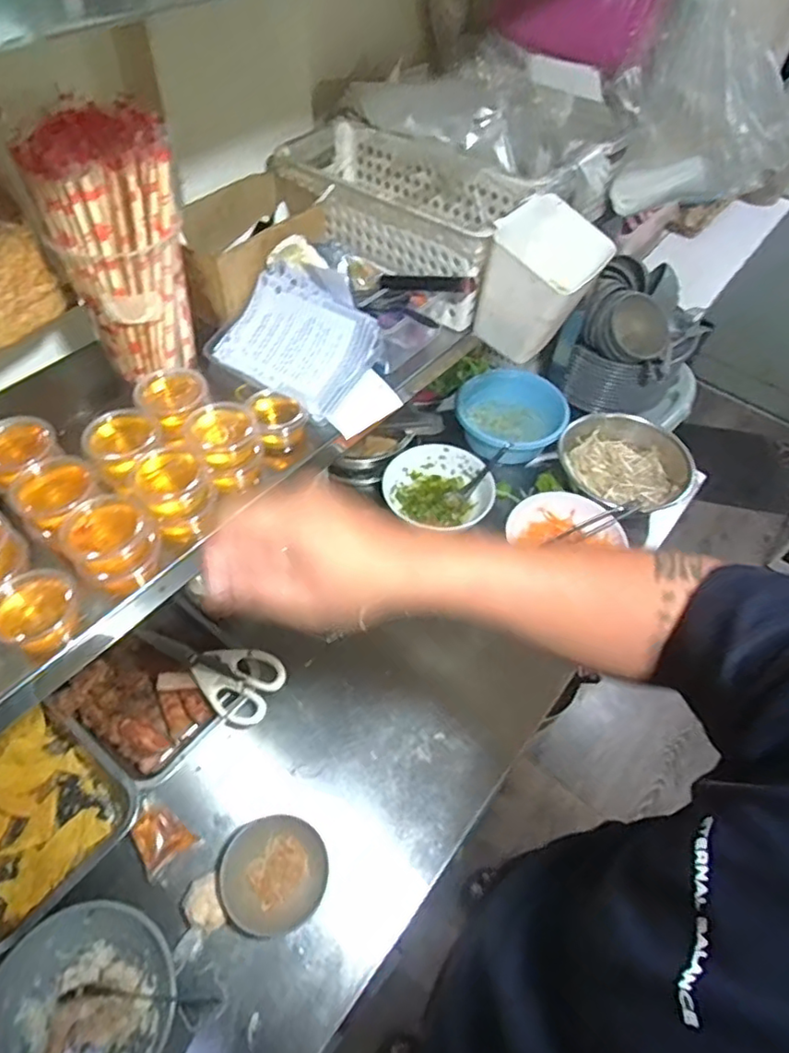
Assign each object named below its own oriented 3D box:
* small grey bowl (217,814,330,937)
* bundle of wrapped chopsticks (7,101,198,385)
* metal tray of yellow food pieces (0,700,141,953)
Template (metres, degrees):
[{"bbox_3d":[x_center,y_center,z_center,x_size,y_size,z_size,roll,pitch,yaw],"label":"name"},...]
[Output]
[{"bbox_3d":[-0.134,0.391,0.690,0.110,0.054,0.112,1,55,-2],"label":"small grey bowl"},{"bbox_3d":[-0.242,-0.250,0.555,0.111,0.209,0.097,-15,57,-13],"label":"bundle of wrapped chopsticks"},{"bbox_3d":[-0.435,0.340,0.708,0.210,0.038,0.208,33,59,19],"label":"metal tray of yellow food pieces"}]

